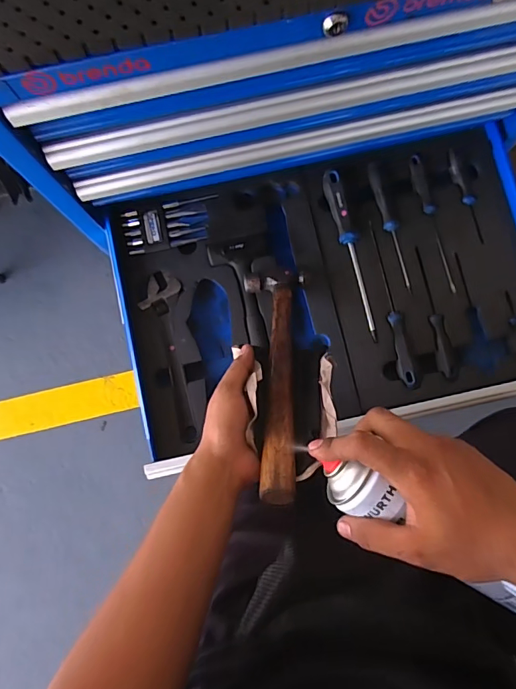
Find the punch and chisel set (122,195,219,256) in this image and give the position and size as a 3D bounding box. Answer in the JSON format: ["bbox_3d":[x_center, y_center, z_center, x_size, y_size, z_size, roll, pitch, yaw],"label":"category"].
[{"bbox_3d":[-0.132,-0.171,0.667,0.132,0.021,0.077,-9,82,0],"label":"punch and chisel set"}]

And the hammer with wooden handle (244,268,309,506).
[{"bbox_3d":[0.021,0.022,0.509,0.074,0.023,0.323,2,45,-1],"label":"hammer with wooden handle"}]

